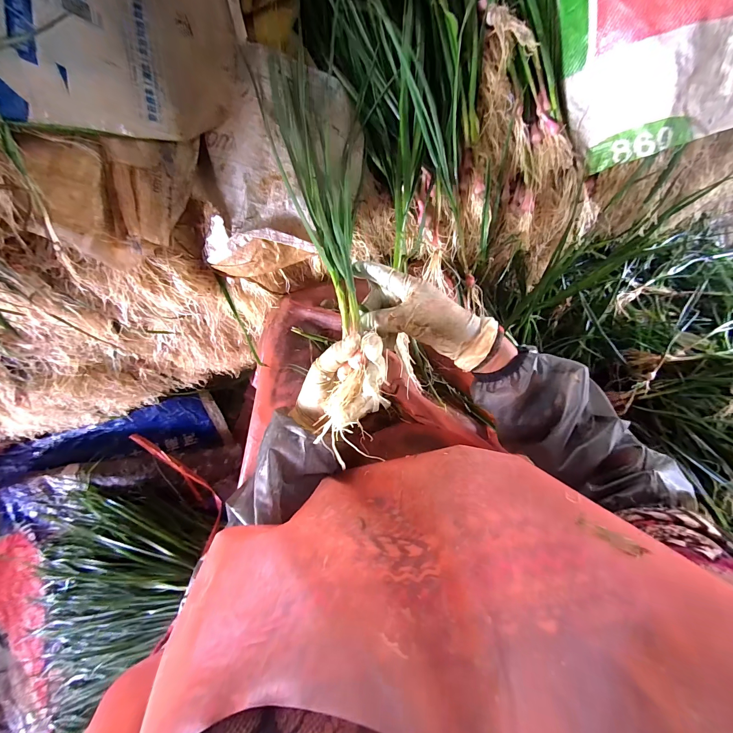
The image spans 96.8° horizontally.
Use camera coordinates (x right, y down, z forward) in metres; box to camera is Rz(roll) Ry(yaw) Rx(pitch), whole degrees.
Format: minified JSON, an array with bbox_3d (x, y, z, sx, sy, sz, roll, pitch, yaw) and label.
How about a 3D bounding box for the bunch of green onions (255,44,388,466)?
[{"bbox_3d":[-0.035,-0.147,0.357,0.092,0.077,0.450,-12,70,1],"label":"bunch of green onions"}]

